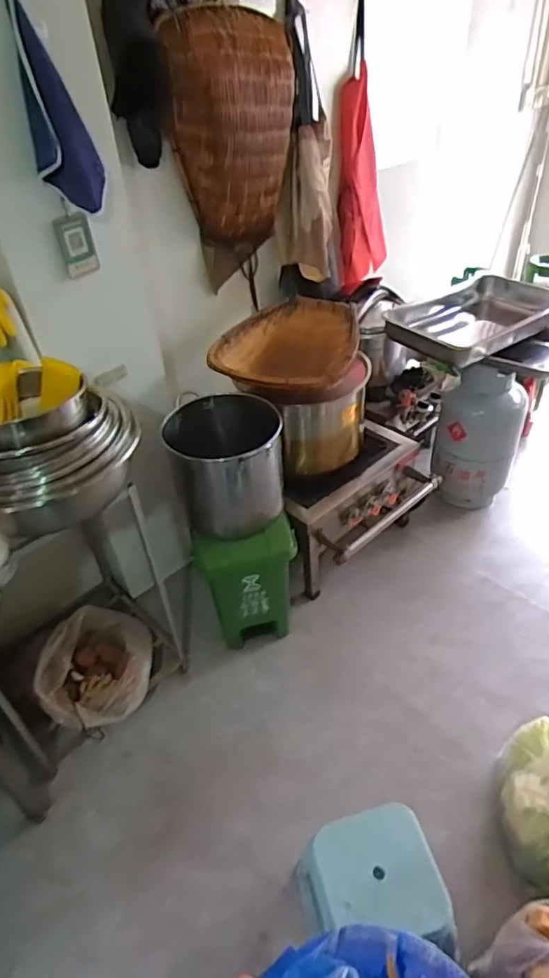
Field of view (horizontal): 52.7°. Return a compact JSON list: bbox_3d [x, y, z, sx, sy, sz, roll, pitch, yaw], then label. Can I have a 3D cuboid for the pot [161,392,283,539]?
[{"bbox_3d":[-0.144,-0.062,1.698,0.326,0.371,0.294,-4,40,2],"label":"pot"}]

